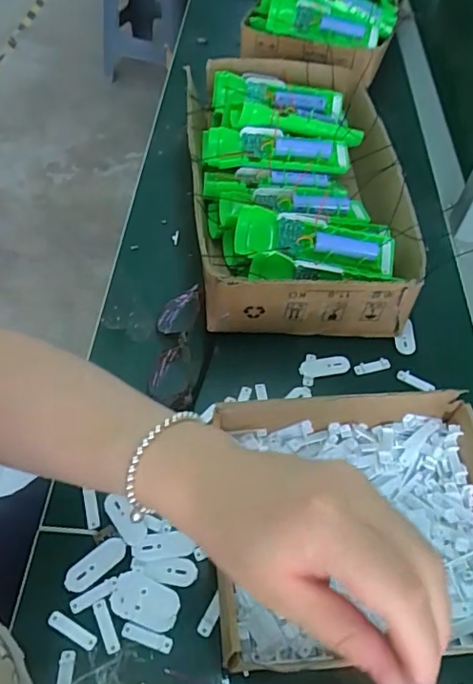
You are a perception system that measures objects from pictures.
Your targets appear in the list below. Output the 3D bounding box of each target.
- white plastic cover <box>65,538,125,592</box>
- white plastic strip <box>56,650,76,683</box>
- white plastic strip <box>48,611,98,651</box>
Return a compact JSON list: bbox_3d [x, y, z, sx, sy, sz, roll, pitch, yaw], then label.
[{"bbox_3d":[-0.109,0.173,0.417,0.050,0.006,0.021,-31,60,-25],"label":"white plastic cover"},{"bbox_3d":[-0.119,0.234,0.371,0.010,0.004,0.037,10,55,-15],"label":"white plastic strip"},{"bbox_3d":[-0.118,0.208,0.387,0.039,0.004,0.010,30,63,6],"label":"white plastic strip"}]

